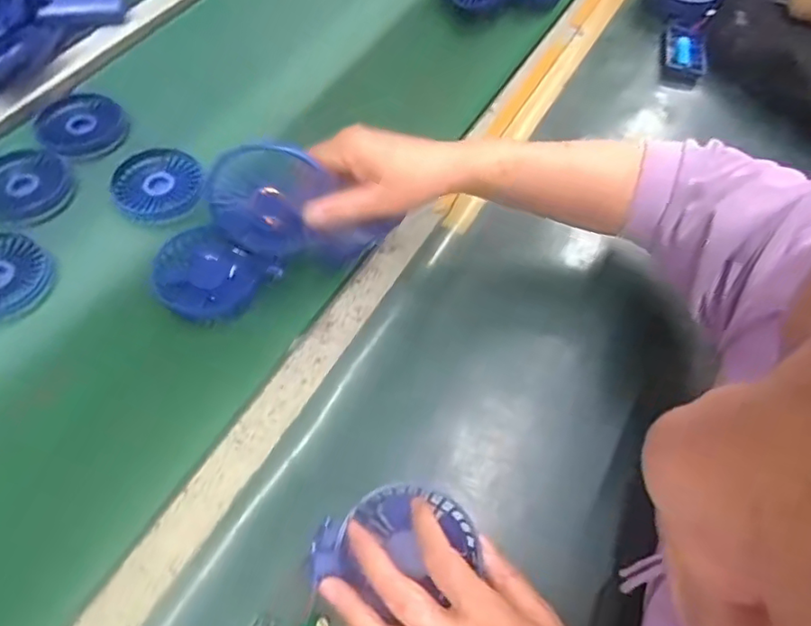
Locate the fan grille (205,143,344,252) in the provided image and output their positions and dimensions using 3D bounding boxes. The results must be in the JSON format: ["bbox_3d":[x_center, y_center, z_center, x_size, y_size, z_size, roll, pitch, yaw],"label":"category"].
[{"bbox_3d":[-0.098,-0.082,0.416,0.080,0.079,0.012,26,19,-19],"label":"fan grille"}]

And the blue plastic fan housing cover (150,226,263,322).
[{"bbox_3d":[-0.177,-0.034,0.520,0.084,0.011,0.078,33,76,-12],"label":"blue plastic fan housing cover"}]

